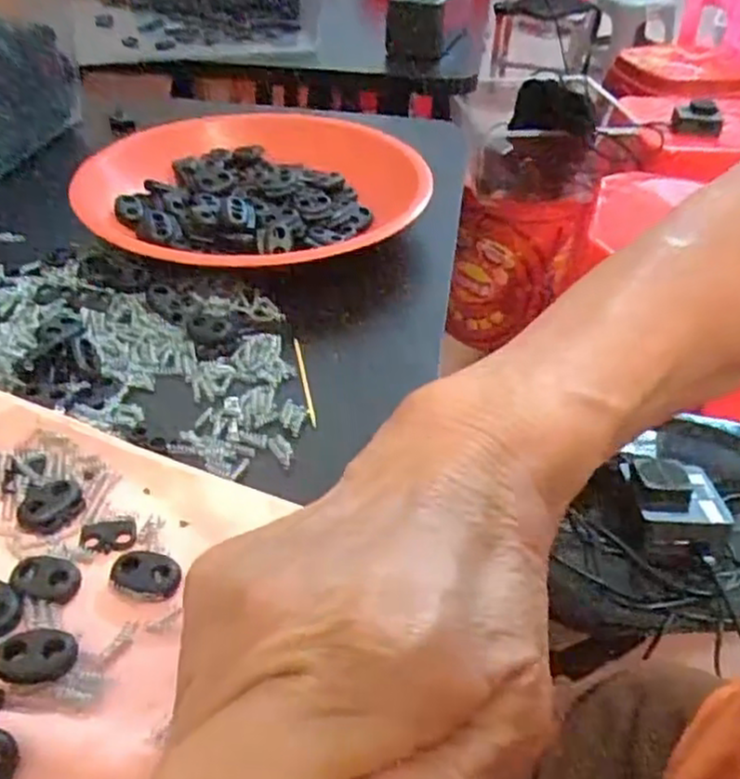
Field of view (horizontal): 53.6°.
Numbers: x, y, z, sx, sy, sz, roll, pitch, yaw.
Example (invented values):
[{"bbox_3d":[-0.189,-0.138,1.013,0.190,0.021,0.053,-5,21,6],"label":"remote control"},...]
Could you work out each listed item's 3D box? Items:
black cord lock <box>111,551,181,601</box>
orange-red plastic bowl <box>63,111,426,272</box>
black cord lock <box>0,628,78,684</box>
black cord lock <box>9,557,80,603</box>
[{"bbox_3d":[-0.071,0.058,0.231,0.022,0.006,0.016,7,43,2],"label":"black cord lock"},{"bbox_3d":[-0.064,-0.117,0.417,0.186,0.024,0.194,3,43,-2],"label":"orange-red plastic bowl"},{"bbox_3d":[-0.093,0.074,0.205,0.020,0.004,0.014,6,58,-17],"label":"black cord lock"},{"bbox_3d":[-0.103,0.058,0.228,0.022,0.006,0.015,6,43,1],"label":"black cord lock"}]

